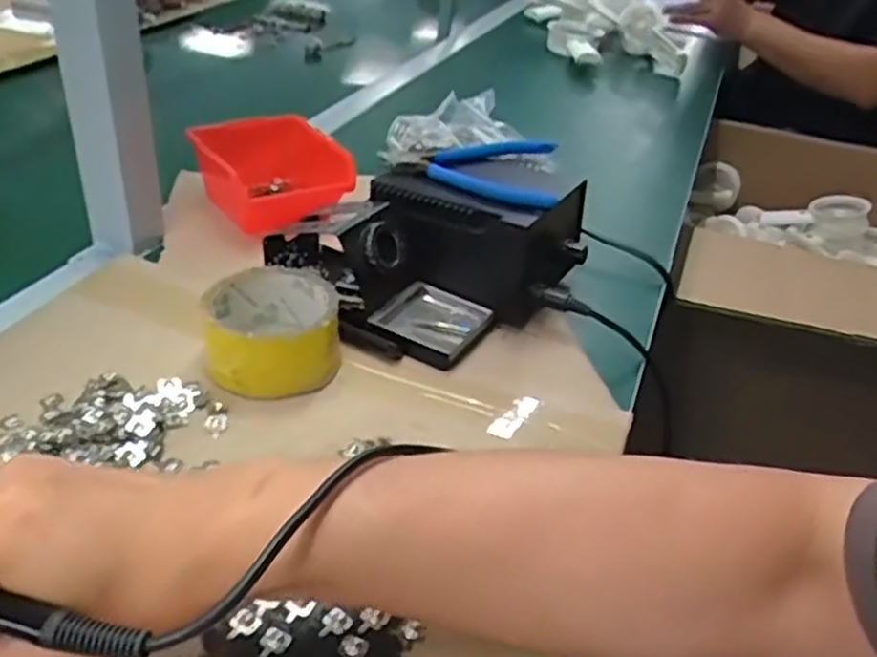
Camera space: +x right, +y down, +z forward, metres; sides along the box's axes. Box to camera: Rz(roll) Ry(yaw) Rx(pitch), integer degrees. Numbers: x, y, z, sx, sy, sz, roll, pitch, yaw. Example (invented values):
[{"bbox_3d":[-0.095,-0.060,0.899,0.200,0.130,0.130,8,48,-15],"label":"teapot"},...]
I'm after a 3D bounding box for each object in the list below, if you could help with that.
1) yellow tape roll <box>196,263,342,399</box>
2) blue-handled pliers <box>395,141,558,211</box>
[{"bbox_3d":[-0.109,0.001,0.506,0.086,0.047,0.086,4,34,-3],"label":"yellow tape roll"},{"bbox_3d":[0.033,-0.131,0.607,0.117,0.018,0.136,8,34,3],"label":"blue-handled pliers"}]

